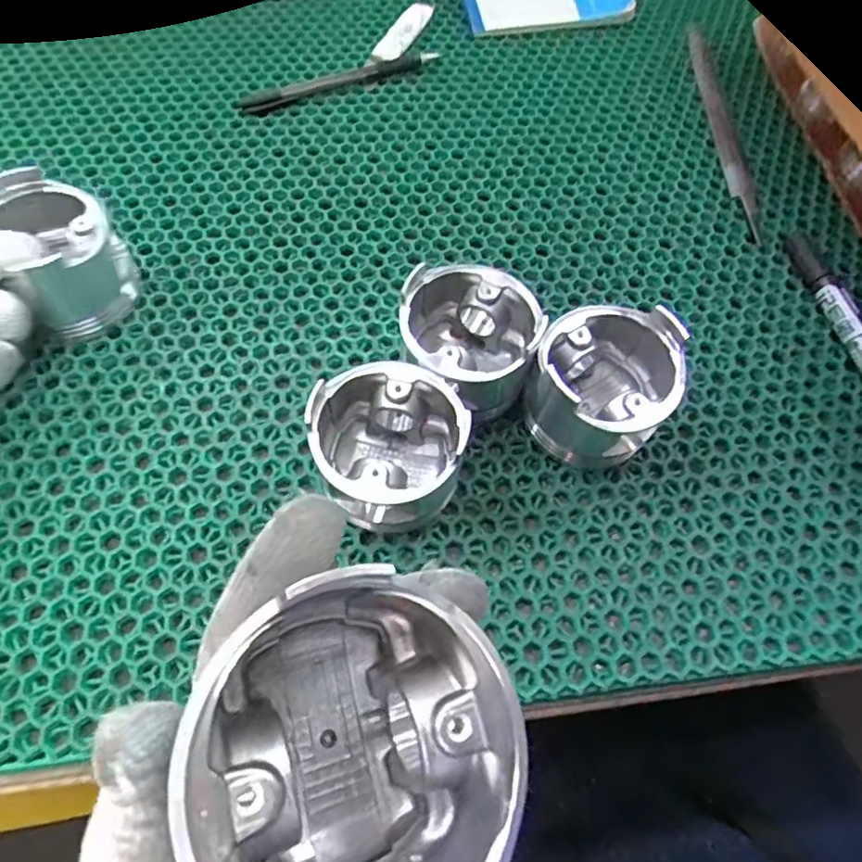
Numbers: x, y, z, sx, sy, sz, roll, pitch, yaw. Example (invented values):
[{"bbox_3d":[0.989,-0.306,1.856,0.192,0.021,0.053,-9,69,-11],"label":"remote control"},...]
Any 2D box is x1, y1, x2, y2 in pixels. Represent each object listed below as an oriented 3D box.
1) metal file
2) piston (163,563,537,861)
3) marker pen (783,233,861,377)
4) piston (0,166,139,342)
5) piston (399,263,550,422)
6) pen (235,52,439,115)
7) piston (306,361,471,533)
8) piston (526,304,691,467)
[{"bbox_3d":[0.216,-0.228,0.450,0.022,0.006,0.225,0,64,-3],"label":"metal file"},{"bbox_3d":[-0.013,0.072,0.135,0.072,0.052,0.068,1,64,-3],"label":"piston"},{"bbox_3d":[0.253,-0.062,0.363,0.020,0.015,0.153,-9,65,-7],"label":"marker pen"},{"bbox_3d":[-0.203,-0.100,0.337,0.064,0.058,0.075,-18,66,-12],"label":"piston"},{"bbox_3d":[0.019,-0.044,0.318,0.069,0.057,0.063,1,64,-3],"label":"piston"},{"bbox_3d":[-0.067,-0.261,0.451,0.154,0.007,0.017,-23,67,-13],"label":"pen"},{"bbox_3d":[-0.021,0.010,0.291,0.069,0.057,0.068,1,64,-3],"label":"piston"},{"bbox_3d":[0.087,-0.023,0.308,0.067,0.061,0.069,1,64,-3],"label":"piston"}]

